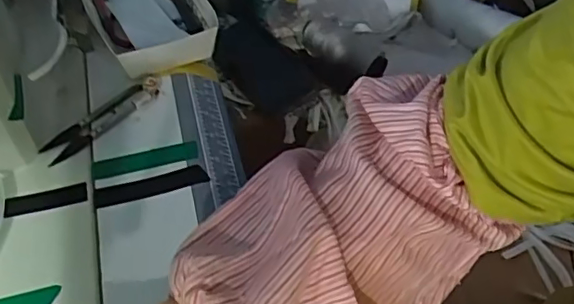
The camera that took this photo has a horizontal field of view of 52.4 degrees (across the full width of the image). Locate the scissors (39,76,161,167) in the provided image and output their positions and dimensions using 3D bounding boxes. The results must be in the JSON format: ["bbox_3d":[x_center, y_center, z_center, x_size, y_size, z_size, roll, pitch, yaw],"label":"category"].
[{"bbox_3d":[-0.143,-0.028,0.460,0.027,0.006,0.106,34,60,28],"label":"scissors"}]

